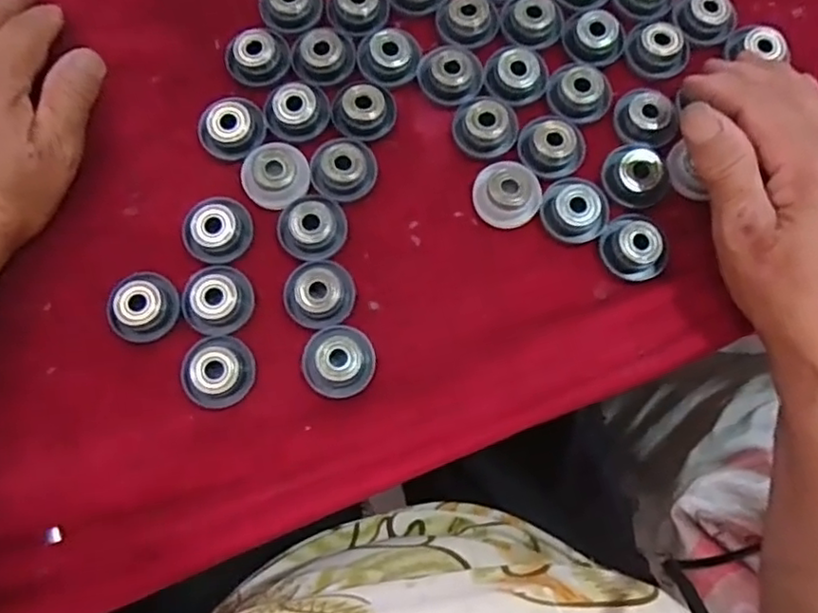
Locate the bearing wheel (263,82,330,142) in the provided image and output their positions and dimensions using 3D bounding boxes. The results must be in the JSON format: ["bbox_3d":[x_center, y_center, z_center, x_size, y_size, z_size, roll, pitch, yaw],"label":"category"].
[{"bbox_3d":[-0.057,-0.100,0.324,0.032,0.010,0.027,-16,76,-4],"label":"bearing wheel"}]

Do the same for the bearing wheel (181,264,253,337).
[{"bbox_3d":[-0.091,-0.003,0.301,0.033,0.011,0.032,0,75,0],"label":"bearing wheel"}]

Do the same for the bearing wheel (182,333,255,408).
[{"bbox_3d":[-0.088,0.030,0.294,0.032,0.012,0.032,0,75,0],"label":"bearing wheel"}]

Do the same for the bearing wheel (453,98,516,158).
[{"bbox_3d":[0.040,-0.092,0.325,0.031,0.017,0.027,-17,76,-5],"label":"bearing wheel"}]

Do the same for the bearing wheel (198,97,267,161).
[{"bbox_3d":[-0.091,-0.090,0.325,0.029,0.016,0.032,43,79,10],"label":"bearing wheel"}]

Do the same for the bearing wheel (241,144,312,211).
[{"bbox_3d":[-0.067,-0.068,0.316,0.033,0.012,0.030,0,75,0],"label":"bearing wheel"}]

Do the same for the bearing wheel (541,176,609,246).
[{"bbox_3d":[0.083,-0.048,0.314,0.032,0.010,0.032,0,75,0],"label":"bearing wheel"}]

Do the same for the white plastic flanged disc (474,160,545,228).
[{"bbox_3d":[0.049,-0.056,0.316,0.033,0.014,0.030,0,75,0],"label":"white plastic flanged disc"}]

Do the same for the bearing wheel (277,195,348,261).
[{"bbox_3d":[-0.048,-0.039,0.311,0.034,0.009,0.032,0,75,0],"label":"bearing wheel"}]

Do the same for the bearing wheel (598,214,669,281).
[{"bbox_3d":[0.110,-0.029,0.311,0.029,0.011,0.032,-23,77,-6],"label":"bearing wheel"}]

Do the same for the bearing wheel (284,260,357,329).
[{"bbox_3d":[-0.043,-0.007,0.301,0.033,0.014,0.034,0,75,0],"label":"bearing wheel"}]

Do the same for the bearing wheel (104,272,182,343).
[{"bbox_3d":[-0.127,0.000,0.301,0.031,0.013,0.032,0,75,0],"label":"bearing wheel"}]

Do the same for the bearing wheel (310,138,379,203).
[{"bbox_3d":[-0.032,-0.069,0.318,0.033,0.017,0.030,0,75,0],"label":"bearing wheel"}]

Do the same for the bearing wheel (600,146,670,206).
[{"bbox_3d":[0.113,-0.065,0.317,0.033,0.011,0.028,43,79,10],"label":"bearing wheel"}]

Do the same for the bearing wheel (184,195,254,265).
[{"bbox_3d":[-0.092,-0.038,0.310,0.030,0.013,0.031,0,75,0],"label":"bearing wheel"}]

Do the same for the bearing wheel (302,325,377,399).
[{"bbox_3d":[-0.033,0.025,0.294,0.033,0.013,0.033,0,75,0],"label":"bearing wheel"}]

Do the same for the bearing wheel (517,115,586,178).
[{"bbox_3d":[0.073,-0.083,0.322,0.032,0.010,0.033,0,75,0],"label":"bearing wheel"}]

